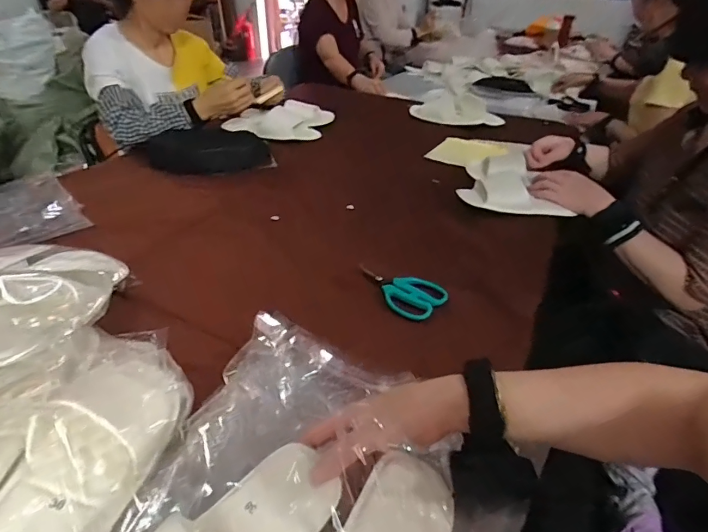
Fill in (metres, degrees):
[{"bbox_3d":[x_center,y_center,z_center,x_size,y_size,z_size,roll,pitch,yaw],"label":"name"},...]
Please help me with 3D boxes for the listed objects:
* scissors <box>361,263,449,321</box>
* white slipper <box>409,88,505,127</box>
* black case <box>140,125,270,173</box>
[{"bbox_3d":[0.061,0.032,0.628,0.136,0.012,0.075,27,43,30],"label":"scissors"},{"bbox_3d":[0.314,-0.472,1.284,0.276,0.075,0.105,15,38,17],"label":"white slipper"},{"bbox_3d":[-0.330,-0.268,0.982,0.268,0.089,0.063,-11,38,-17],"label":"black case"}]

